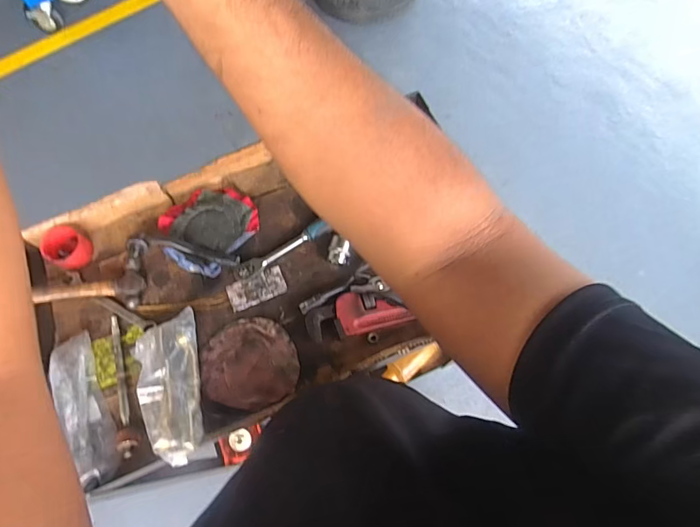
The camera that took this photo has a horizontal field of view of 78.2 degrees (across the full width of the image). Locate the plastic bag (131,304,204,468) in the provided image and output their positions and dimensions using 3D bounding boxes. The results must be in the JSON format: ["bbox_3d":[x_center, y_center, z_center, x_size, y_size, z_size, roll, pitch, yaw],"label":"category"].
[{"bbox_3d":[-0.275,0.186,0.655,0.085,0.053,0.220,-14,69,-3],"label":"plastic bag"}]

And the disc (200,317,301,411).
[{"bbox_3d":[-0.161,0.158,0.690,0.148,0.023,0.143,-1,69,2],"label":"disc"}]

